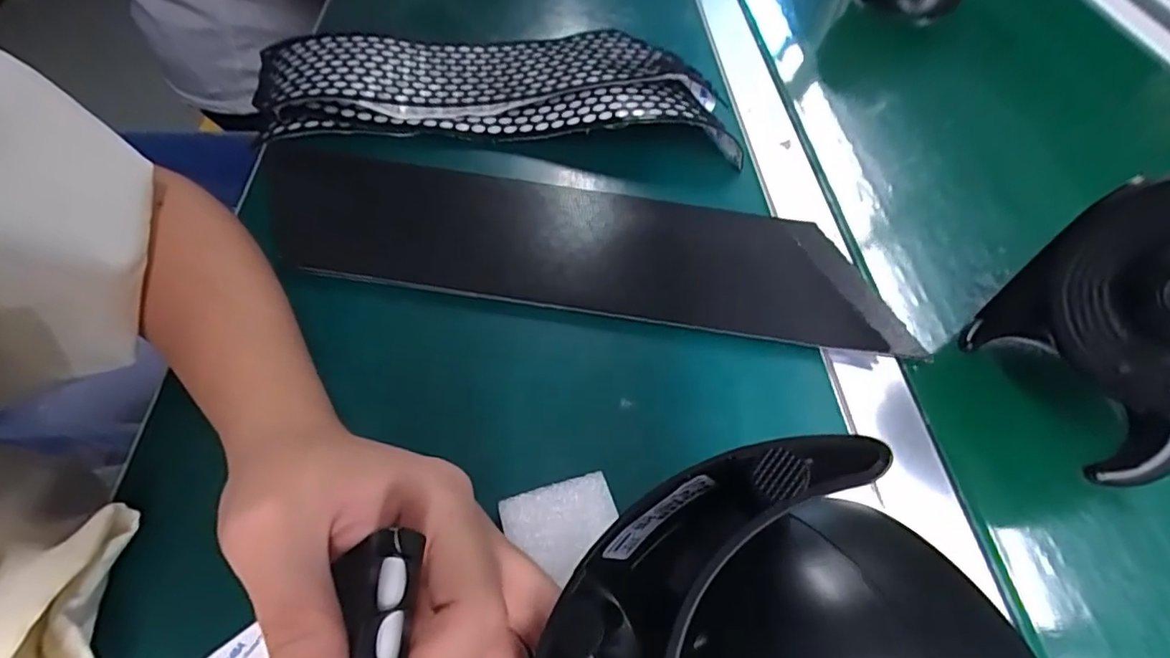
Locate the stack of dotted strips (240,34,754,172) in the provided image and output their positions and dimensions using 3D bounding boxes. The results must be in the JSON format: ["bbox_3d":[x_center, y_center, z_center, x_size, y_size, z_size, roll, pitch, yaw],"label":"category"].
[{"bbox_3d":[-0.065,-0.181,0.420,0.337,0.029,0.115,-1,54,-5],"label":"stack of dotted strips"}]

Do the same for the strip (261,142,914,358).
[{"bbox_3d":[-0.010,-0.052,0.348,0.390,0.012,0.101,9,54,2],"label":"strip"}]

